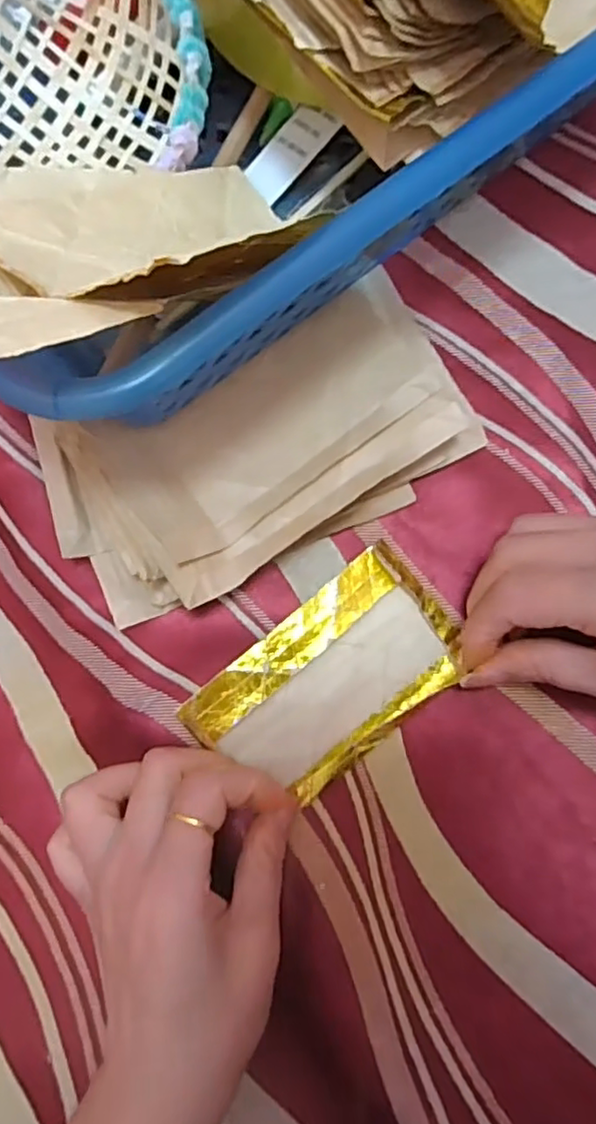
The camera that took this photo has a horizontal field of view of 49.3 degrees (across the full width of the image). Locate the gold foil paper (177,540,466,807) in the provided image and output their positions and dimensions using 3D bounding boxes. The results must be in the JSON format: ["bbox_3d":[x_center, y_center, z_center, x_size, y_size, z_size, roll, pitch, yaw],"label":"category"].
[{"bbox_3d":[0.014,0.049,0.264,0.105,0.008,0.062,-39,95,-5],"label":"gold foil paper"}]

